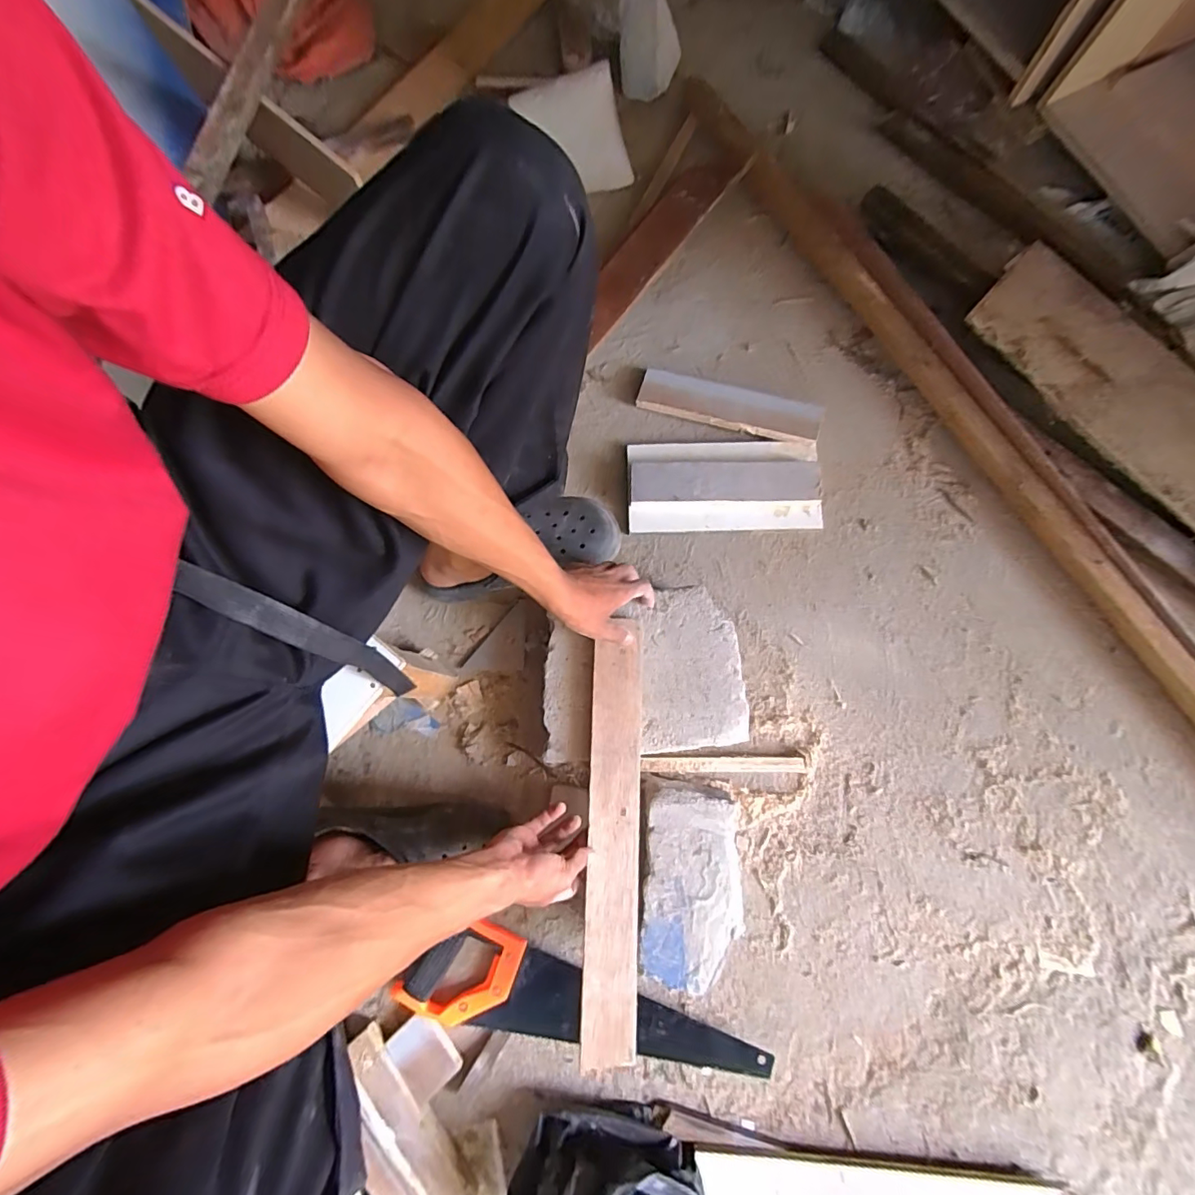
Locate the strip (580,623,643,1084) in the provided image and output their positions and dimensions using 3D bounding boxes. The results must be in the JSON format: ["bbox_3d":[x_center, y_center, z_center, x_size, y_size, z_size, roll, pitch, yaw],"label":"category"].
[{"bbox_3d":[0.018,0.272,0.578,0.059,0.019,0.436,2,77,2],"label":"strip"}]

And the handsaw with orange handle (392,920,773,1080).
[{"bbox_3d":[-0.025,0.506,0.603,0.421,0.024,0.118,21,79,6],"label":"handsaw with orange handle"}]

